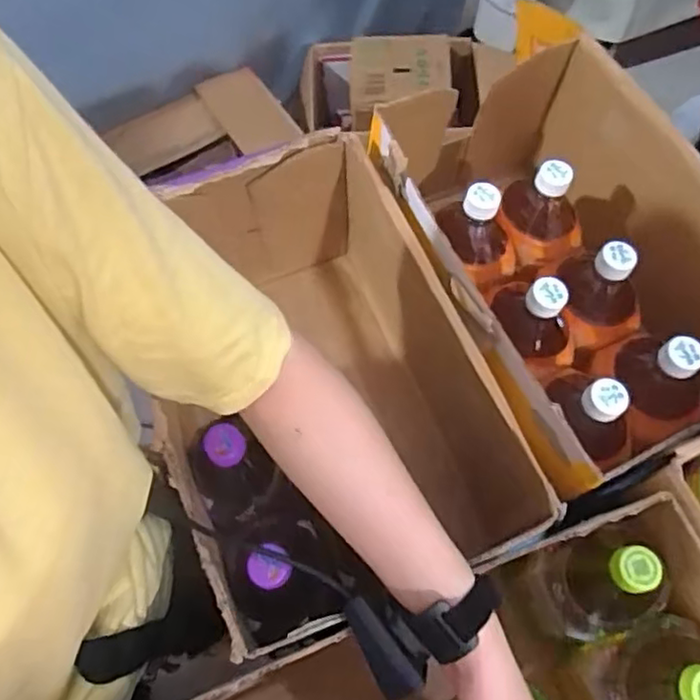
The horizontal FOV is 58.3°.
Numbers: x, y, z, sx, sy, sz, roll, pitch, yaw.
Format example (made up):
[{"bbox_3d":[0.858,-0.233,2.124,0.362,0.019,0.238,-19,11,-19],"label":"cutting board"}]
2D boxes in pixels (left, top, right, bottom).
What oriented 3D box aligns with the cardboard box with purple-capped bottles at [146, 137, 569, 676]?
[{"bbox_3d":[-0.026,0.033,0.612,0.269,0.231,0.420,-17,66,-5],"label":"cardboard box with purple-capped bottles"}]

